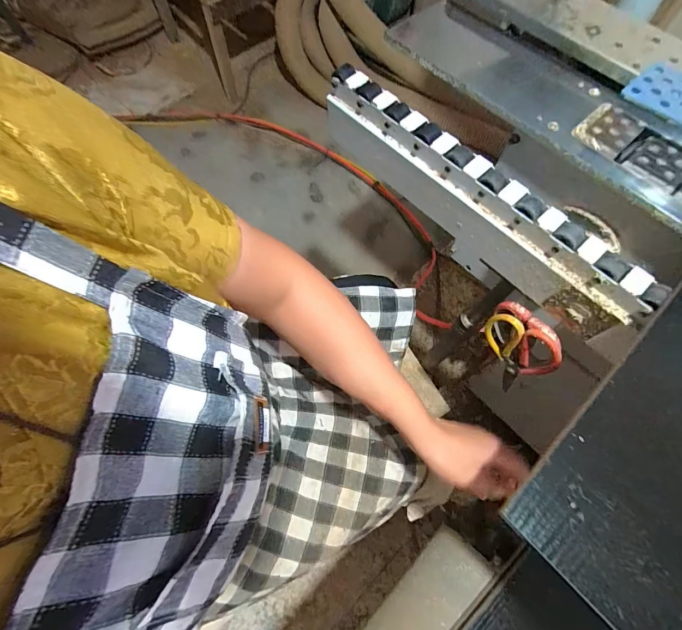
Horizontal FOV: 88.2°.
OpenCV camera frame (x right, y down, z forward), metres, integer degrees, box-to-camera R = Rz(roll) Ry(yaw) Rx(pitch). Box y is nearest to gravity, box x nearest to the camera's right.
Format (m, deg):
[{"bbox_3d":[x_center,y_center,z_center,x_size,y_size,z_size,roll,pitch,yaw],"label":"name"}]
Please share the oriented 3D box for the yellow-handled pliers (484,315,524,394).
[{"bbox_3d":[0.243,0.060,0.518,0.022,0.172,0.051,-36,41,-13],"label":"yellow-handled pliers"}]

